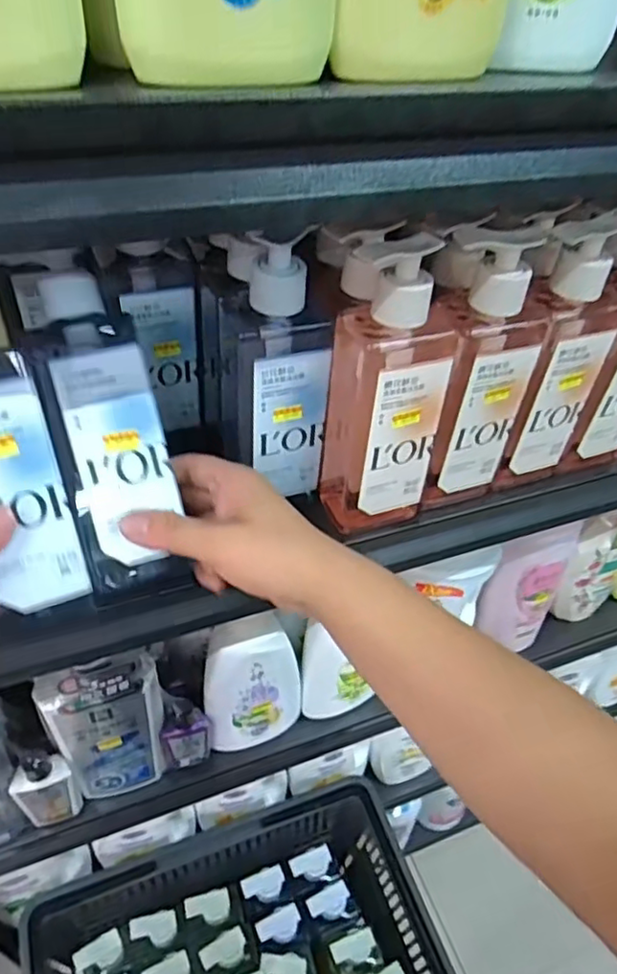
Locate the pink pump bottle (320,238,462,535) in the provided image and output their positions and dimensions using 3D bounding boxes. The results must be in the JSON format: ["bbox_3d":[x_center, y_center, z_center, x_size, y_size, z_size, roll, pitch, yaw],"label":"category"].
[{"bbox_3d":[0.057,-0.062,0.446,0.073,0.204,0.054,-14,49,-19],"label":"pink pump bottle"}]

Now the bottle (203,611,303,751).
[{"bbox_3d":[-0.057,0.204,0.673,0.106,0.172,0.062,-9,47,-14],"label":"bottle"}]

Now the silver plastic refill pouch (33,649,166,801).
[{"bbox_3d":[-0.191,0.230,0.614,0.104,0.202,0.047,-11,48,-16],"label":"silver plastic refill pouch"}]

